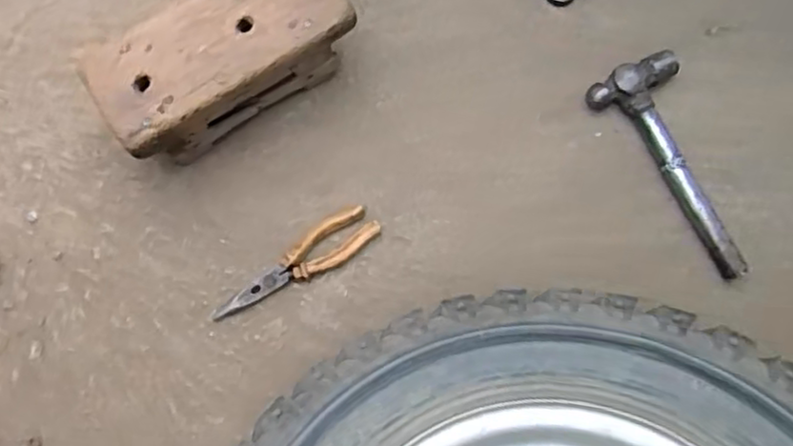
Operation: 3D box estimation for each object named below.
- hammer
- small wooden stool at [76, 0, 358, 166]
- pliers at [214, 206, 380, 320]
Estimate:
[{"bbox_3d":[0.318,-0.065,0.781,0.098,0.031,0.253,-30,80,-8],"label":"hammer"},{"bbox_3d":[-0.178,-0.167,0.747,0.250,0.116,0.113,-33,80,-9],"label":"small wooden stool"},{"bbox_3d":[-0.106,0.049,0.767,0.189,0.009,0.045,-38,81,-9],"label":"pliers"}]

